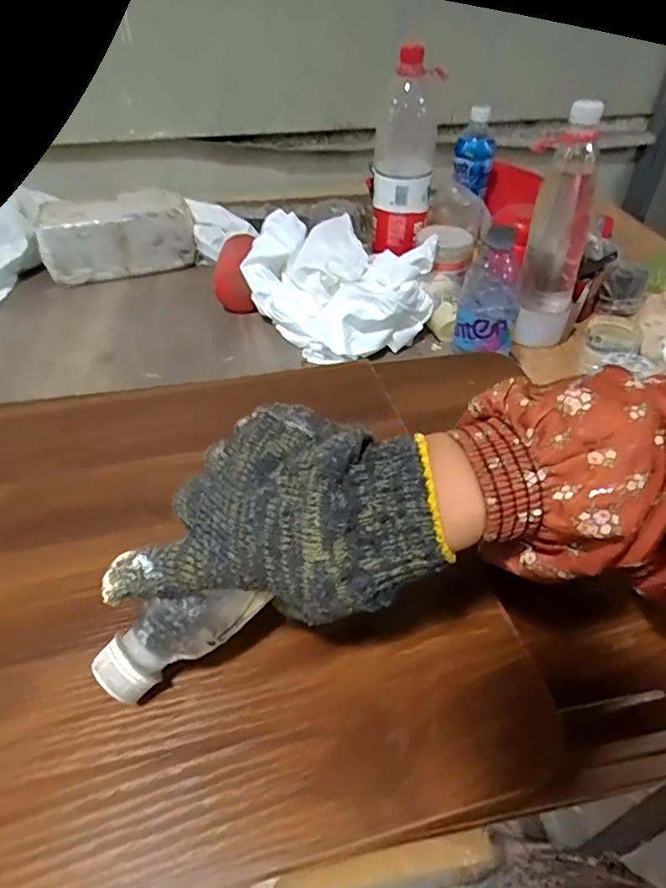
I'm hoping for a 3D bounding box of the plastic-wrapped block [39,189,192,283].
[{"bbox_3d":[-0.339,-0.322,0.853,0.231,0.111,0.078,-14,44,-14],"label":"plastic-wrapped block"}]

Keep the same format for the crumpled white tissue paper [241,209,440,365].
[{"bbox_3d":[0.010,-0.227,0.757,0.203,0.111,0.258,-32,51,-30],"label":"crumpled white tissue paper"}]

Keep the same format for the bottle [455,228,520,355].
[{"bbox_3d":[0.176,-0.169,0.603,0.063,0.132,0.046,15,45,16],"label":"bottle"}]

